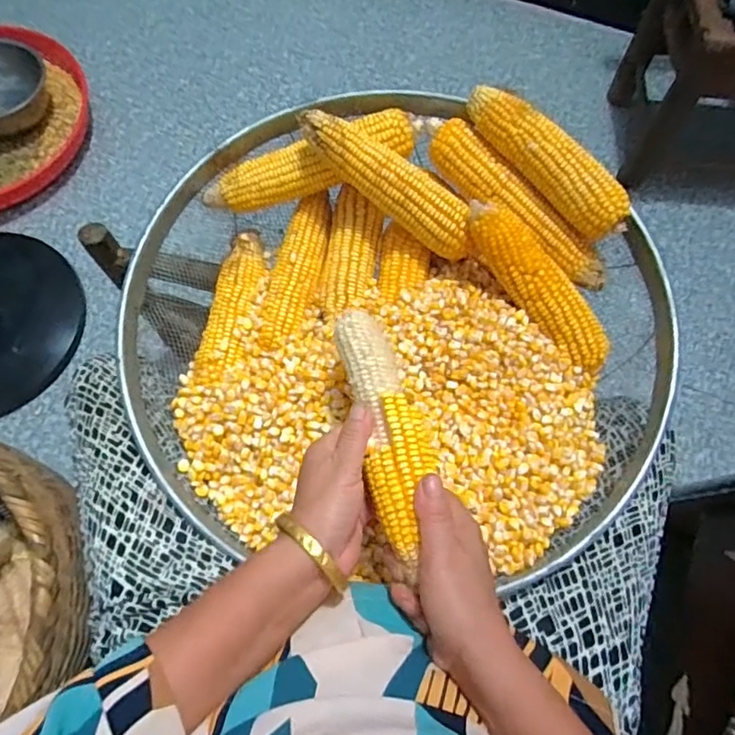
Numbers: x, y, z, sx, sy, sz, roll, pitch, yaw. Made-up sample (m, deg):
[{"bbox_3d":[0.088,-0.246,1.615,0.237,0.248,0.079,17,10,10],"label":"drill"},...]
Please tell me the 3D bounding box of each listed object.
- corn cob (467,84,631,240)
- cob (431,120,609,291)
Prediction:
[{"bbox_3d":[0.176,-0.207,0.518,0.045,0.039,0.196,-38,75,-14],"label":"corn cob"},{"bbox_3d":[0.149,-0.171,0.544,0.045,0.041,0.242,-40,75,-15],"label":"cob"}]

